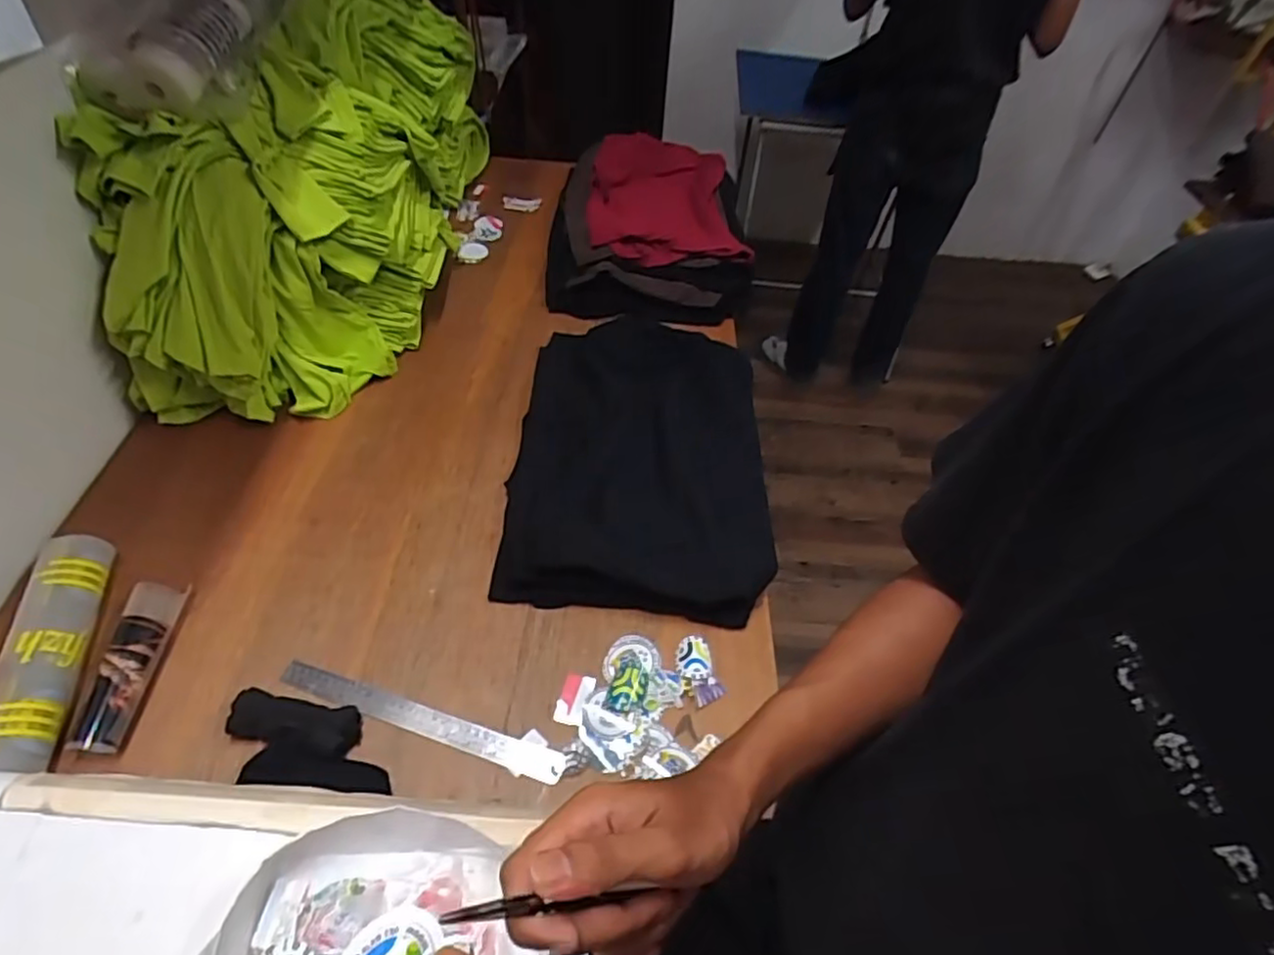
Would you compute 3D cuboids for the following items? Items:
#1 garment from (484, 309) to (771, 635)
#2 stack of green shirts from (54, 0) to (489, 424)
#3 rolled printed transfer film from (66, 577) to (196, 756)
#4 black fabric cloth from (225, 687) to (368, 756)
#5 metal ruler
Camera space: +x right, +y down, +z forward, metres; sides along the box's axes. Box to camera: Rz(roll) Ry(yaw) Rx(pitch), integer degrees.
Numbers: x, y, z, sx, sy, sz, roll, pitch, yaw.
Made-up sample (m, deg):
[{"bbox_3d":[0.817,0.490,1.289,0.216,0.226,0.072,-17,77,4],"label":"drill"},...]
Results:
[{"bbox_3d":[0.007,-0.047,0.935,0.351,0.055,0.510,4,49,-3],"label":"garment"},{"bbox_3d":[-0.496,-0.506,1.061,0.347,0.371,0.851,8,49,1],"label":"stack of green shirts"},{"bbox_3d":[-0.532,0.190,0.678,0.042,0.033,0.181,-1,49,-7],"label":"rolled printed transfer film"},{"bbox_3d":[-0.353,0.251,0.664,0.127,0.033,0.050,11,49,3],"label":"black fabric cloth"},{"bbox_3d":[-0.232,0.259,0.692,0.320,0.006,0.030,17,57,8],"label":"metal ruler"}]

